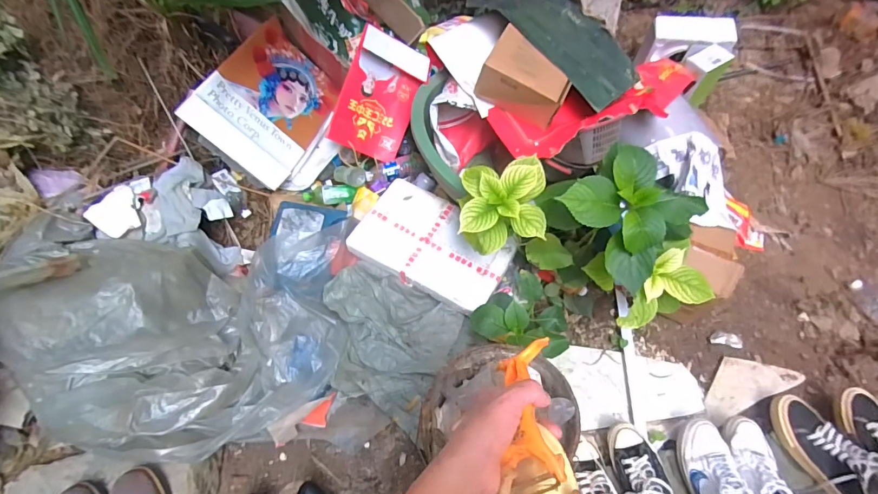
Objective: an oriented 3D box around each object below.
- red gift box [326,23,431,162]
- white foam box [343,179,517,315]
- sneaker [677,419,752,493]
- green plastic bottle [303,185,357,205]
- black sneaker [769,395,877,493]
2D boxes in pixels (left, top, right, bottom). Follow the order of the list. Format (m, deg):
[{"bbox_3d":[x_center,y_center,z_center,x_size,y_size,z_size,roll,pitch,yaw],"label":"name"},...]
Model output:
[{"bbox_3d":[-0.183,-0.471,1.362,0.231,0.049,0.354,19,98,-26],"label":"red gift box"},{"bbox_3d":[-0.017,-0.011,1.277,0.442,0.056,0.277,26,65,15],"label":"white foam box"},{"bbox_3d":[0.614,0.522,0.947,0.093,0.088,0.266,-1,49,1],"label":"sneaker"},{"bbox_3d":[-0.358,-0.170,1.413,0.181,0.064,0.073,-3,61,0],"label":"green plastic bottle"},{"bbox_3d":[0.886,0.464,0.957,0.093,0.117,0.274,-25,63,-12],"label":"black sneaker"}]

